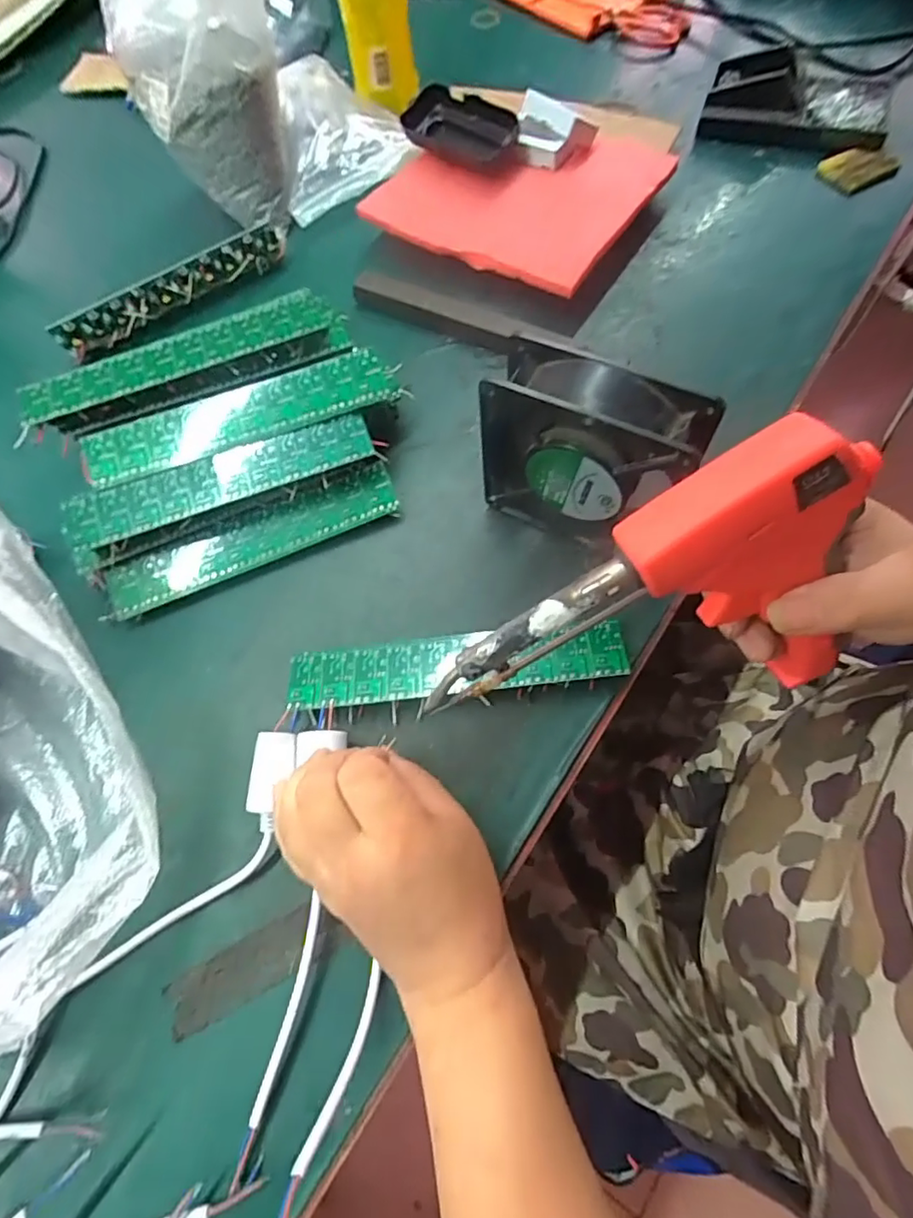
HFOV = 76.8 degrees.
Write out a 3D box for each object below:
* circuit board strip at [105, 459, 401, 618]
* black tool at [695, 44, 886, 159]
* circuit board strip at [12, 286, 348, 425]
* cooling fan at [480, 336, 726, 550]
[{"bbox_3d":[-0.141,-0.048,0.401,0.205,0.016,0.038,-23,67,-5],"label":"circuit board strip"},{"bbox_3d":[0.298,-0.458,0.519,0.144,0.049,0.066,16,67,10],"label":"black tool"},{"bbox_3d":[-0.183,-0.173,0.397,0.217,0.020,0.040,-22,67,-4],"label":"circuit board strip"},{"bbox_3d":[0.074,-0.087,0.341,0.115,0.118,0.040,29,72,16],"label":"cooling fan"}]

